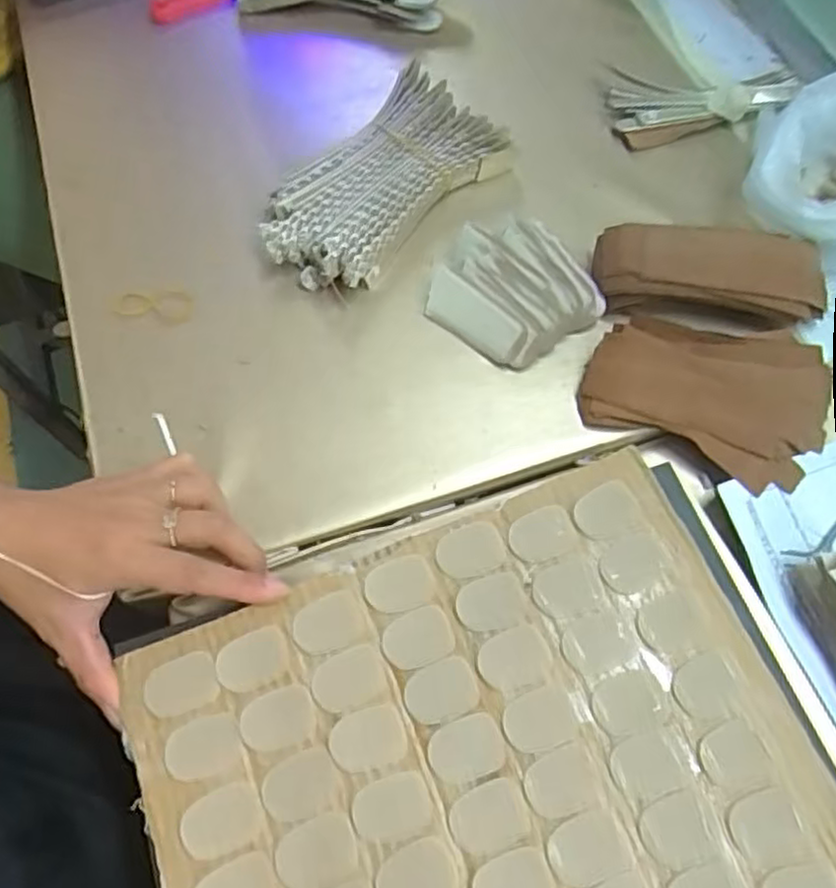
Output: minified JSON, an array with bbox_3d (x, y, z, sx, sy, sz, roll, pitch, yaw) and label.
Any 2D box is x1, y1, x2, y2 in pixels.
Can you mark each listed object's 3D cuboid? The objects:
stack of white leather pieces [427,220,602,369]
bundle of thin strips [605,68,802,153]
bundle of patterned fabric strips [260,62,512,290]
[{"bbox_3d":[0.056,-0.095,0.436,0.089,0.028,0.090,-33,70,-13],"label":"stack of white leather pieces"},{"bbox_3d":[0.206,-0.251,0.508,0.130,0.026,0.047,-12,67,-4],"label":"bundle of thin strips"},{"bbox_3d":[-0.024,-0.172,0.468,0.085,0.031,0.171,40,73,16],"label":"bundle of patterned fabric strips"}]

